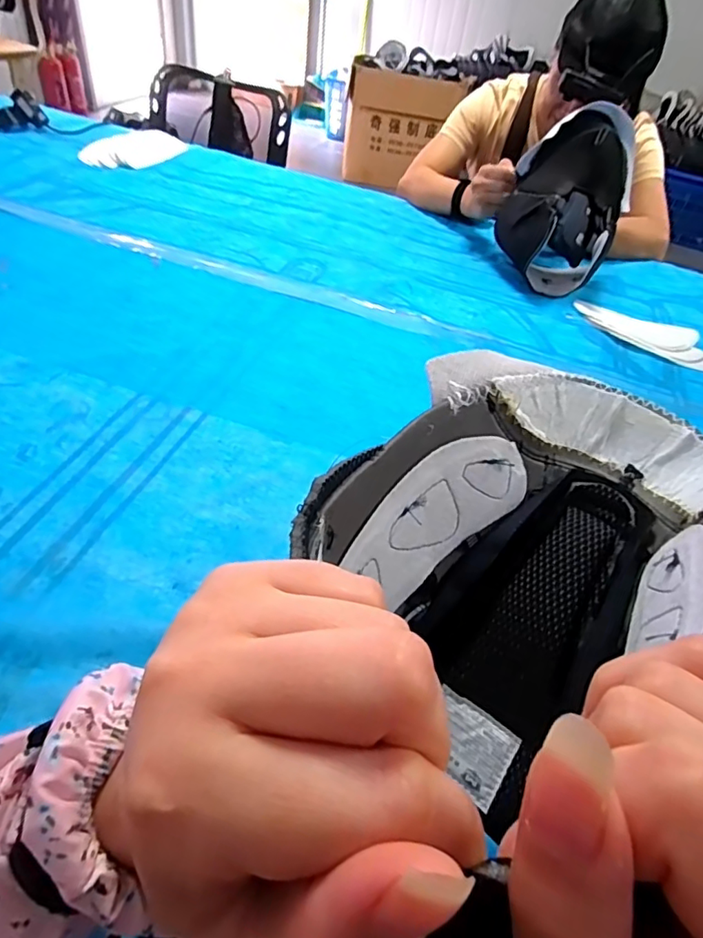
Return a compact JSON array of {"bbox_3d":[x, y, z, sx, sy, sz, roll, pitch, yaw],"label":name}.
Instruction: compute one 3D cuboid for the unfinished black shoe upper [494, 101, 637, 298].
[{"bbox_3d":[0.332,-0.416,0.862,0.167,0.230,0.188,21,45,13],"label":"unfinished black shoe upper"}]

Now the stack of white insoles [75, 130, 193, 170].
[{"bbox_3d":[-0.430,-0.635,1.096,0.207,0.031,0.133,-8,46,-16],"label":"stack of white insoles"}]

